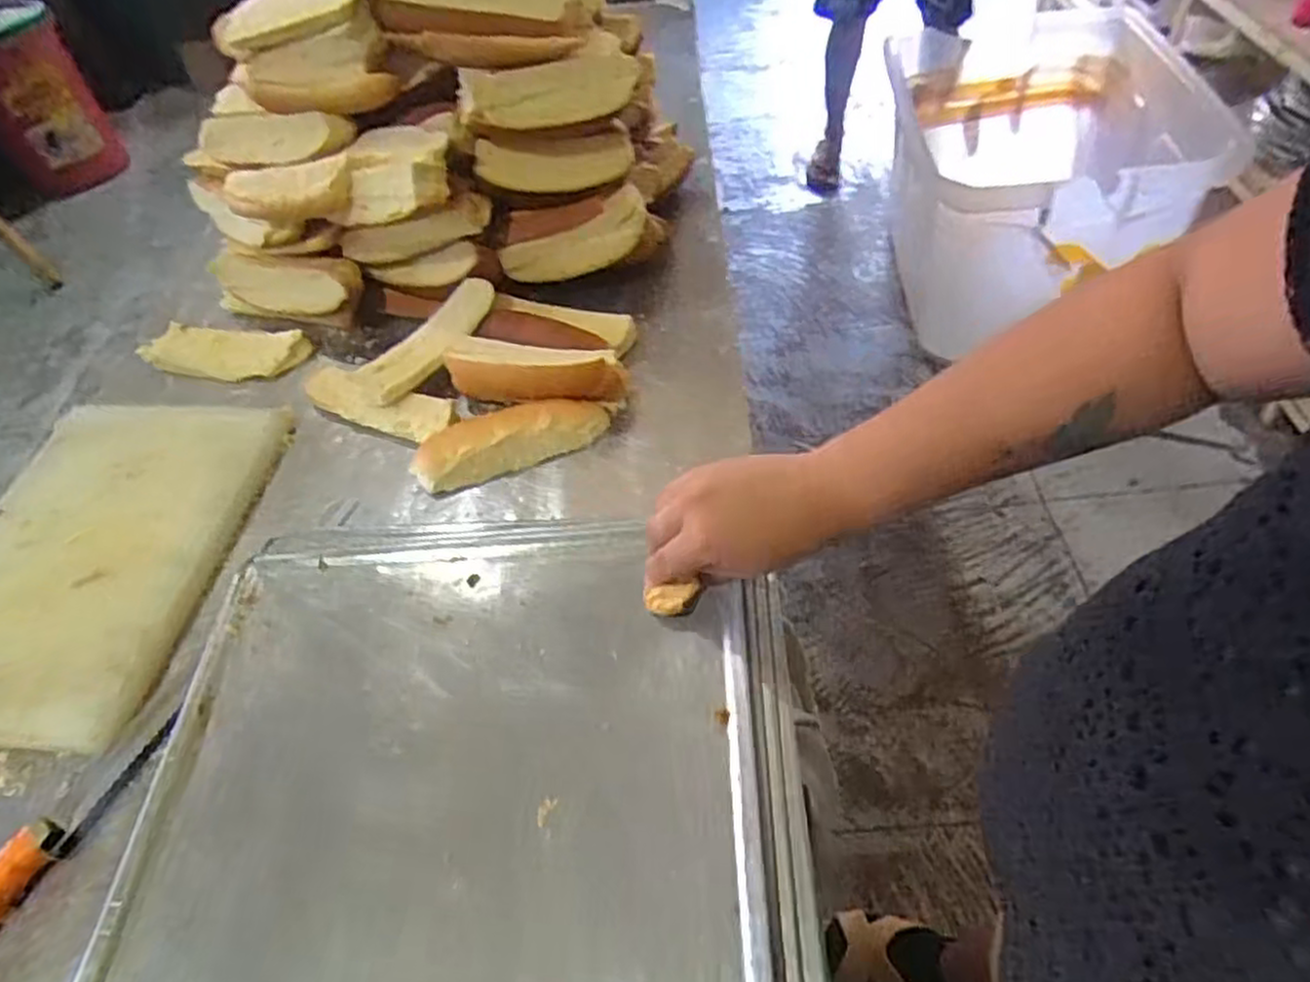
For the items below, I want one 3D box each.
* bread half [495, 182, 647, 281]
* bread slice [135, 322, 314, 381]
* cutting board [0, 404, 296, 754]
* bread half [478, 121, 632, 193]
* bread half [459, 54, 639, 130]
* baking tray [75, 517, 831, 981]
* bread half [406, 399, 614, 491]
[{"bbox_3d":[-0.072,-0.235,0.715,0.143,0.057,0.032,-25,52,-12],"label":"bread half"},{"bbox_3d":[-0.414,-0.133,0.727,0.159,0.014,0.052,5,77,6],"label":"bread slice"},{"bbox_3d":[-0.439,0.046,0.587,0.216,0.024,0.296,2,51,8],"label":"cutting board"},{"bbox_3d":[-0.088,-0.297,0.680,0.138,0.057,0.023,-16,51,-5],"label":"bread half"},{"bbox_3d":[-0.087,-0.346,0.657,0.154,0.050,0.030,-21,51,-9],"label":"bread half"},{"bbox_3d":[-0.100,0.207,0.371,0.352,0.020,0.471,-4,50,3],"label":"baking tray"},{"bbox_3d":[-0.117,-0.044,0.617,0.155,0.032,0.050,-15,51,-6],"label":"bread half"}]

